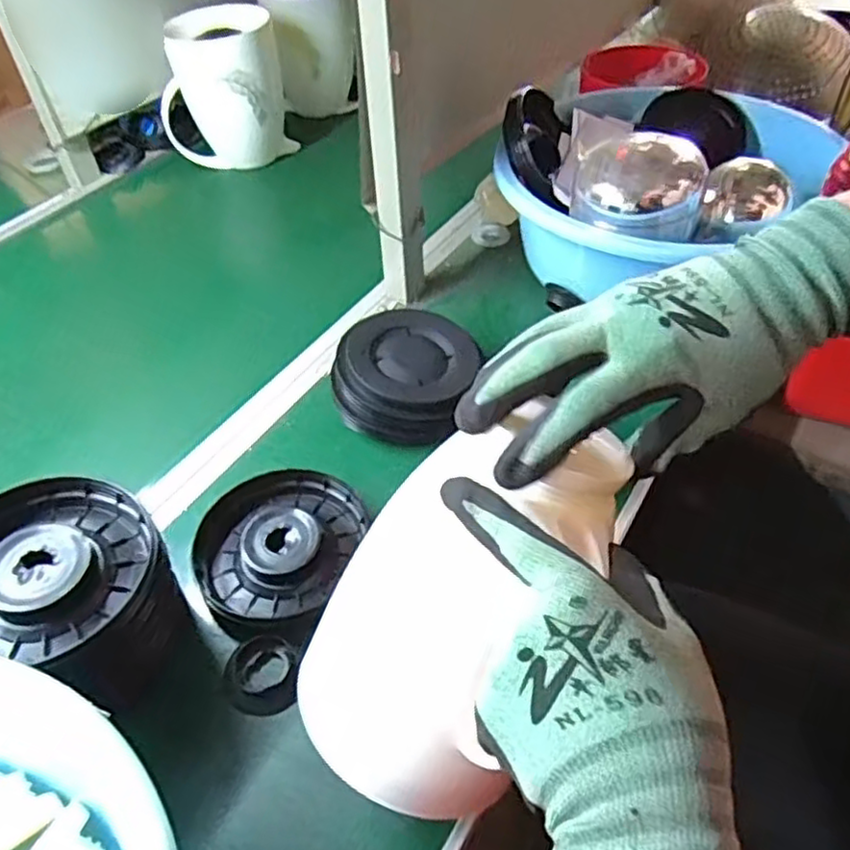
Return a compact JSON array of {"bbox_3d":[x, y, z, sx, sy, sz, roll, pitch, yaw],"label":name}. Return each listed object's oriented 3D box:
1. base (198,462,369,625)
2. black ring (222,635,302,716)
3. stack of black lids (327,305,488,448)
[{"bbox_3d":[-0.127,0.095,0.573,0.130,0.030,0.136,0,46,0],"label":"base"},{"bbox_3d":[-0.121,0.183,0.502,0.055,0.013,0.054,0,46,0],"label":"black ring"},{"bbox_3d":[-0.017,-0.048,0.678,0.138,0.075,0.143,13,48,13],"label":"stack of black lids"}]

